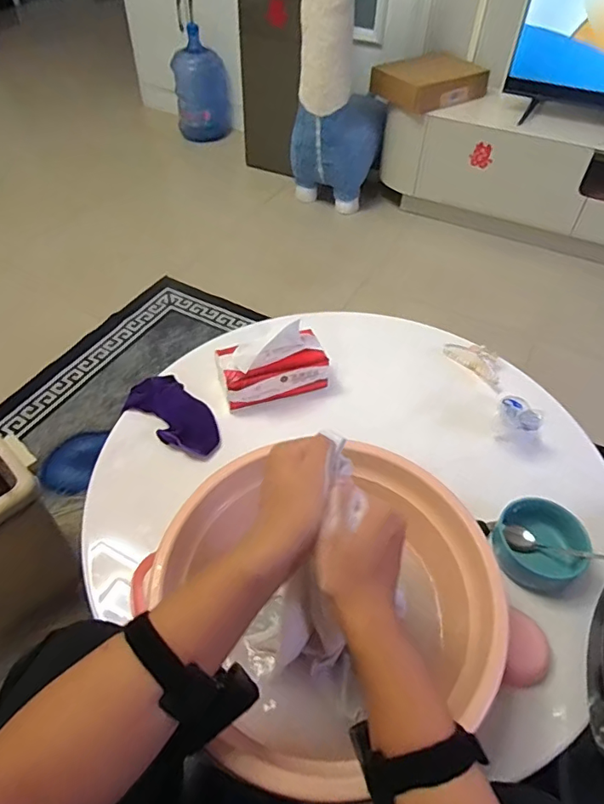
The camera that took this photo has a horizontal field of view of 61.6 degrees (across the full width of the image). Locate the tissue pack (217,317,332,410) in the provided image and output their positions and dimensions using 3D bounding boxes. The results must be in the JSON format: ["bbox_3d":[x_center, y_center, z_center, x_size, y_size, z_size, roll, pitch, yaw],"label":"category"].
[{"bbox_3d":[-0.047,-0.073,0.842,0.173,0.109,0.083,-15,51,-13],"label":"tissue pack"}]

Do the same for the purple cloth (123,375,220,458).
[{"bbox_3d":[-0.211,0.017,0.830,0.197,0.026,0.087,34,56,25],"label":"purple cloth"}]

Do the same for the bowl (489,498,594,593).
[{"bbox_3d":[0.314,0.188,0.668,0.103,0.049,0.111,0,49,-1],"label":"bowl"}]

